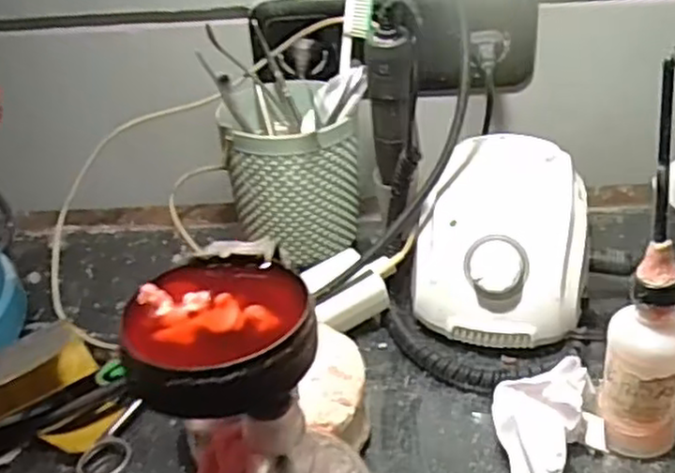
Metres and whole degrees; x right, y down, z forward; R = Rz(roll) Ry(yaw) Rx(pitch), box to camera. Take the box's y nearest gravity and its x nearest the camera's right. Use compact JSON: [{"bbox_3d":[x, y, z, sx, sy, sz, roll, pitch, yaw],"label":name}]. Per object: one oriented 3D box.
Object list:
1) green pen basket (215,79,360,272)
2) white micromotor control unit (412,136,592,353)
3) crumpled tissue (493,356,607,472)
[{"bbox_3d":[-0.035,-0.044,0.528,0.090,0.110,0.102,-13,35,-12],"label":"green pen basket"},{"bbox_3d":[0.107,-0.004,0.471,0.106,0.074,0.134,7,36,18],"label":"white micromotor control unit"},{"bbox_3d":[0.110,0.098,0.370,0.055,0.035,0.049,-12,34,-10],"label":"crumpled tissue"}]

